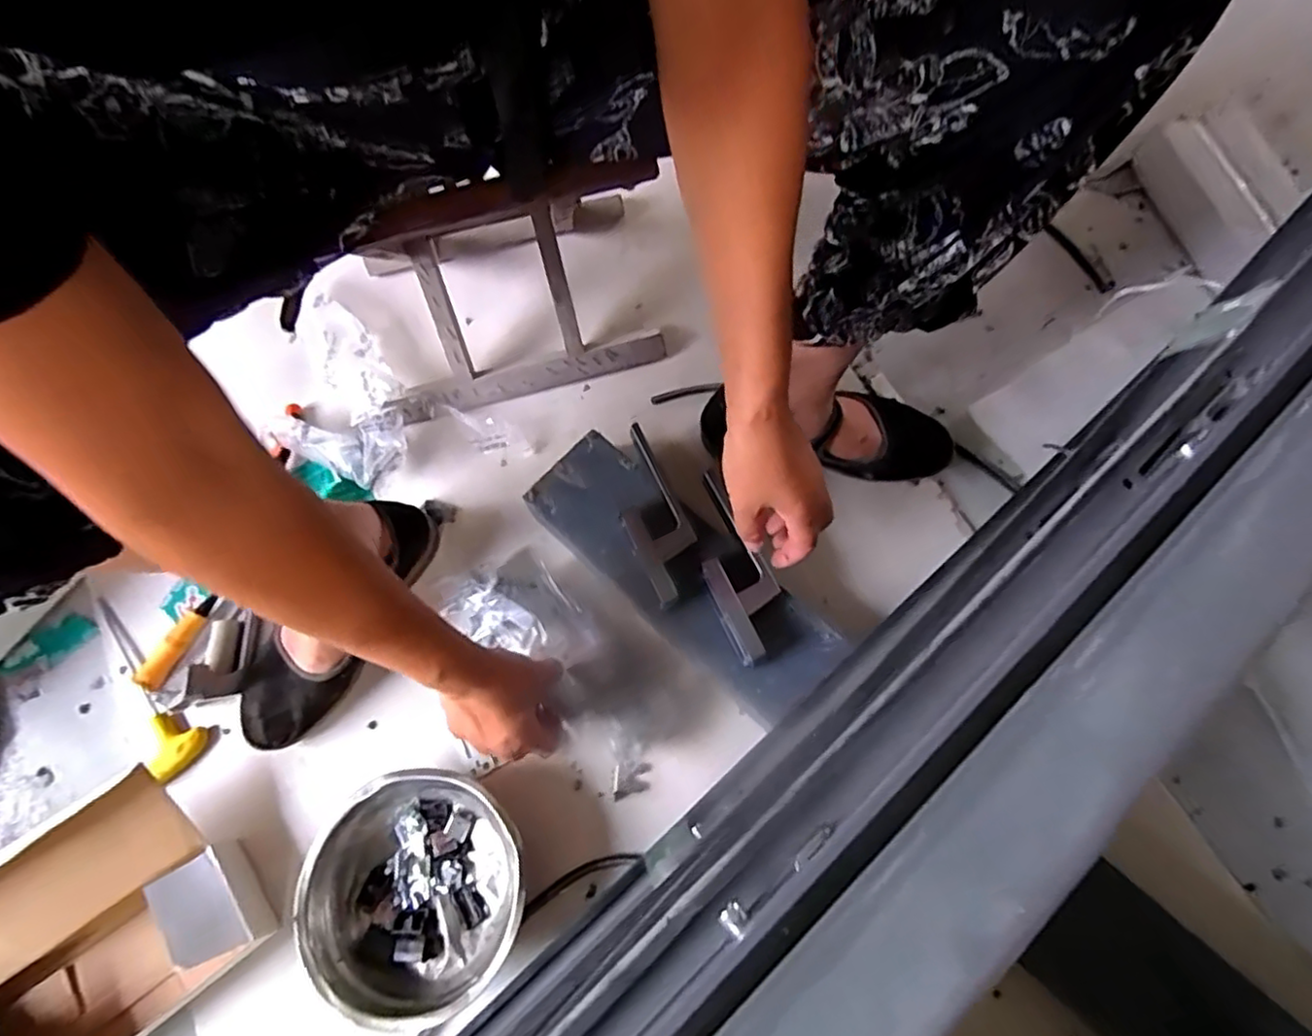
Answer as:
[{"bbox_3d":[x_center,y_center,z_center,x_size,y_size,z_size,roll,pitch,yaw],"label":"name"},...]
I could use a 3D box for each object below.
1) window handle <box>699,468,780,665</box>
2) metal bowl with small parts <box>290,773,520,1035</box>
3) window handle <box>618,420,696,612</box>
[{"bbox_3d":[0.065,0.041,0.586,0.057,0.033,0.170,-25,73,-7],"label":"window handle"},{"bbox_3d":[-0.202,0.309,0.546,0.173,0.060,0.178,-1,70,2],"label":"metal bowl with small parts"},{"bbox_3d":[-0.006,-0.005,0.604,0.056,0.022,0.165,-24,73,-6],"label":"window handle"}]

